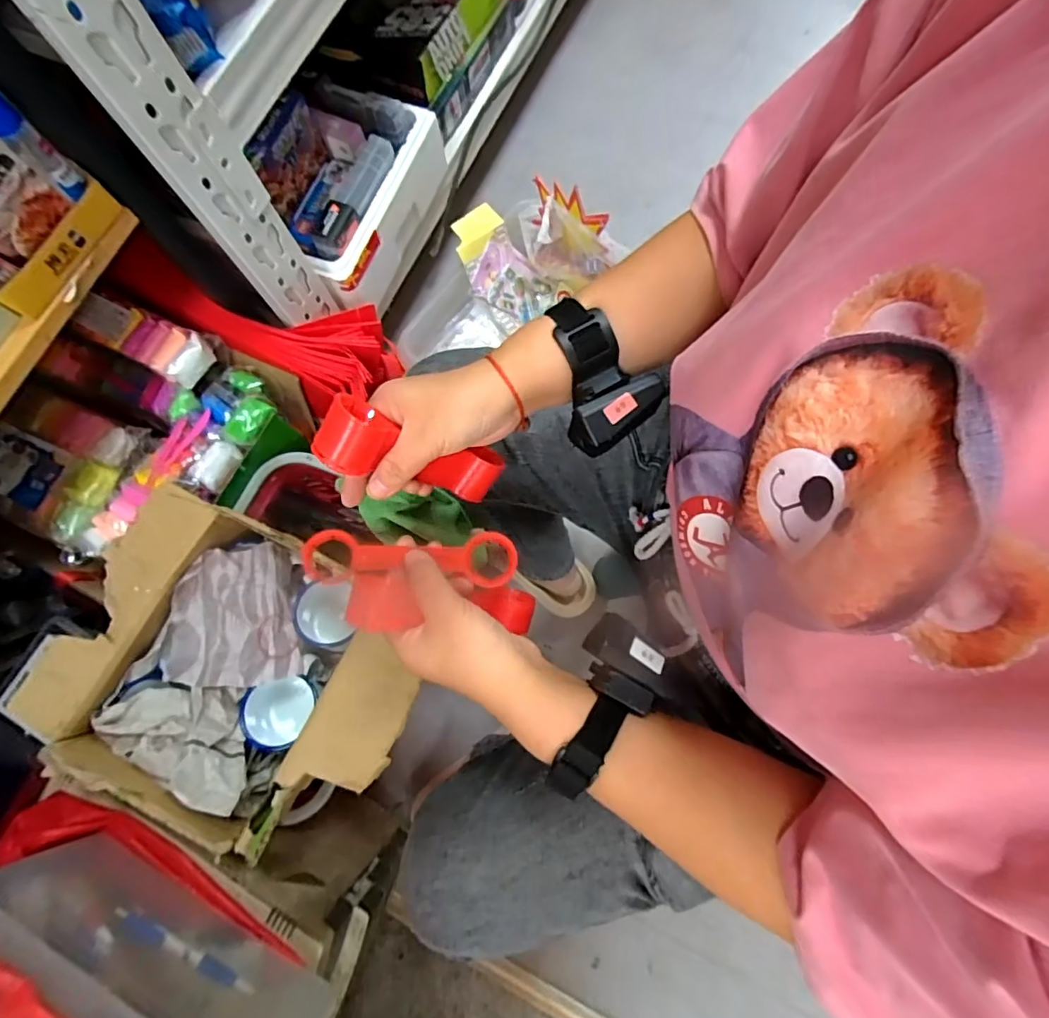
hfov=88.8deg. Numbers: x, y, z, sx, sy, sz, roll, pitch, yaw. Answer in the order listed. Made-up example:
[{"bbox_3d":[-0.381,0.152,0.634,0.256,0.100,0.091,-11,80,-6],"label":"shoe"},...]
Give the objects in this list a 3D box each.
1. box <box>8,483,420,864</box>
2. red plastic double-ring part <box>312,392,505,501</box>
[{"bbox_3d":[-0.282,0.172,0.556,0.320,0.123,0.251,30,79,10],"label":"box"},{"bbox_3d":[-0.075,-0.040,0.377,0.041,0.134,0.046,-10,75,38],"label":"red plastic double-ring part"}]

